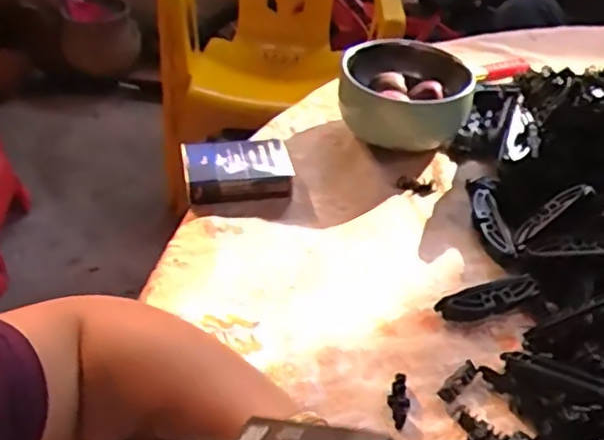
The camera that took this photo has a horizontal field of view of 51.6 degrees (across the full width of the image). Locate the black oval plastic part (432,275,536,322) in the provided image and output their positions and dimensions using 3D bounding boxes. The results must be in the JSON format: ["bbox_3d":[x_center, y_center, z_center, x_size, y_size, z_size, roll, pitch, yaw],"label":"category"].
[{"bbox_3d":[0.132,0.056,0.440,0.079,0.006,0.022,-12,87,-15],"label":"black oval plastic part"}]

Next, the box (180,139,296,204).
[{"bbox_3d":[-0.054,-0.043,0.529,0.088,0.023,0.057,-6,43,-12],"label":"box"}]

